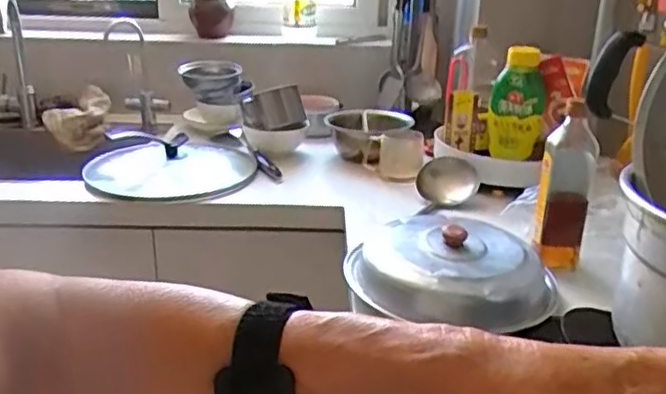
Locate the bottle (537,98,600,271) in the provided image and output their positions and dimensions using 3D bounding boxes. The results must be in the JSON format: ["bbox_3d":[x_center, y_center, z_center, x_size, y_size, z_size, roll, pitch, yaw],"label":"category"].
[{"bbox_3d":[0.333,-0.011,0.949,0.061,0.235,0.058,12,24,27],"label":"bottle"}]

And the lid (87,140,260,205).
[{"bbox_3d":[-0.308,-0.054,1.276,0.310,0.073,0.273,-3,21,-10],"label":"lid"}]

